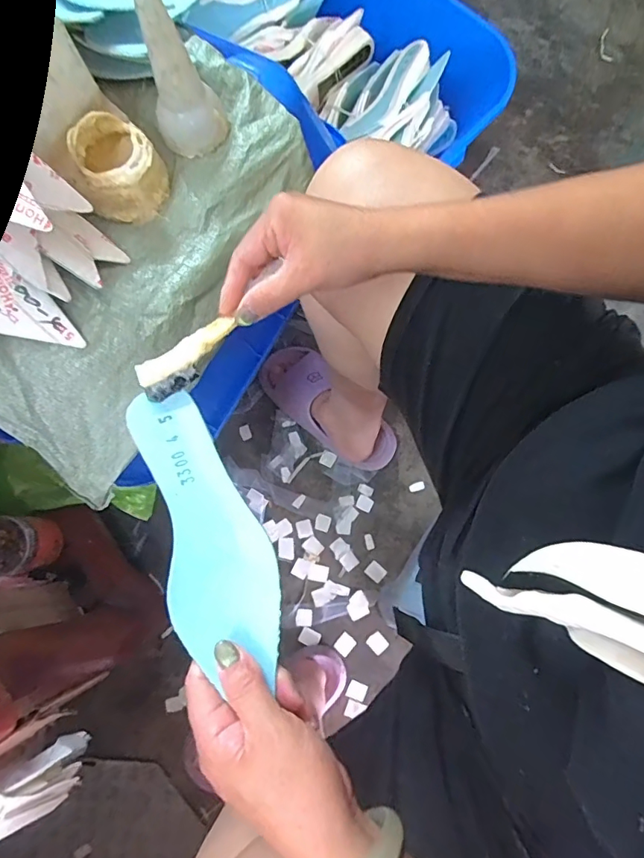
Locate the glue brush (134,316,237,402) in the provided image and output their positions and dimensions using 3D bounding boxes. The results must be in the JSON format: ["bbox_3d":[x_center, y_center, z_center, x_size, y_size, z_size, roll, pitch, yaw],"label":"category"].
[{"bbox_3d":[-0.101,-0.055,0.361,0.082,0.016,0.028,-39,81,6],"label":"glue brush"}]

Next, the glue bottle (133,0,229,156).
[{"bbox_3d":[-0.131,-0.329,0.445,0.063,0.130,0.059,11,78,2],"label":"glue bottle"}]

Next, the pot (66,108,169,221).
[{"bbox_3d":[-0.199,-0.256,0.468,0.083,0.057,0.084,0,78,0],"label":"pot"}]

